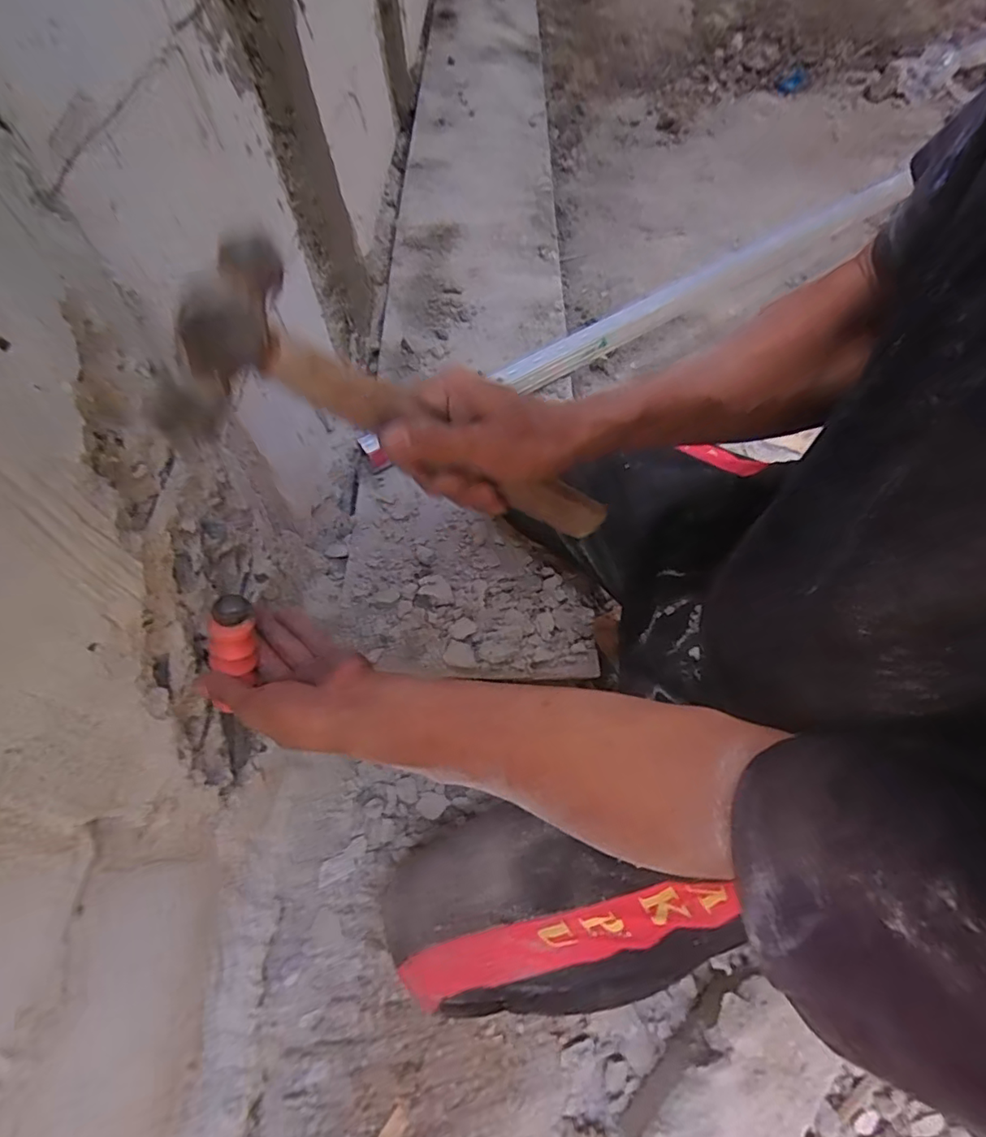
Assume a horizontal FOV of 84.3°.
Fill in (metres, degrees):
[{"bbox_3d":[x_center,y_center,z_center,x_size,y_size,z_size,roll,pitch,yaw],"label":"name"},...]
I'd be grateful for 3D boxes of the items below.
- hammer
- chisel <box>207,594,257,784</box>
[{"bbox_3d":[-0.040,-0.071,0.335,0.285,0.094,0.043,20,51,-38],"label":"hammer"},{"bbox_3d":[-0.204,0.100,0.432,0.028,0.191,0.030,36,41,21],"label":"chisel"}]

